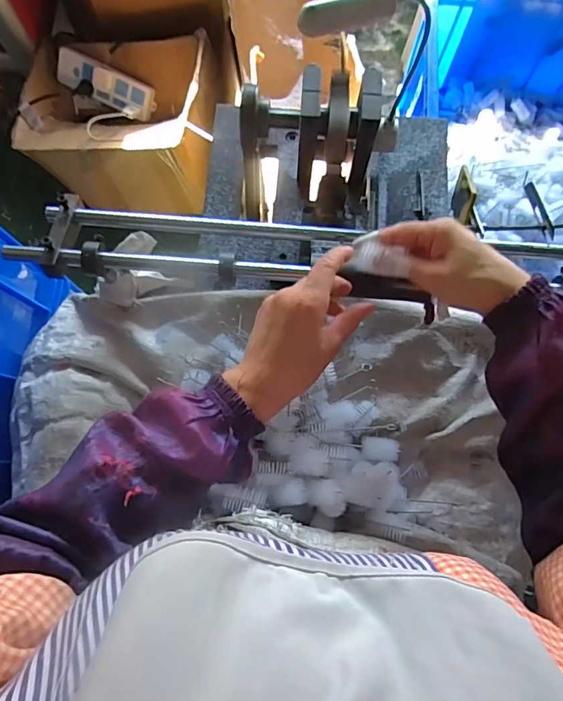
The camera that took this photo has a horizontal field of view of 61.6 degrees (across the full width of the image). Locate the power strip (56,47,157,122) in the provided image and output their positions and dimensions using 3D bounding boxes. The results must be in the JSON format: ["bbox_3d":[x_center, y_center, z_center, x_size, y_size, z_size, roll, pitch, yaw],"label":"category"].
[{"bbox_3d":[-0.418,-0.629,1.116,0.245,0.084,0.036,24,38,1],"label":"power strip"}]

